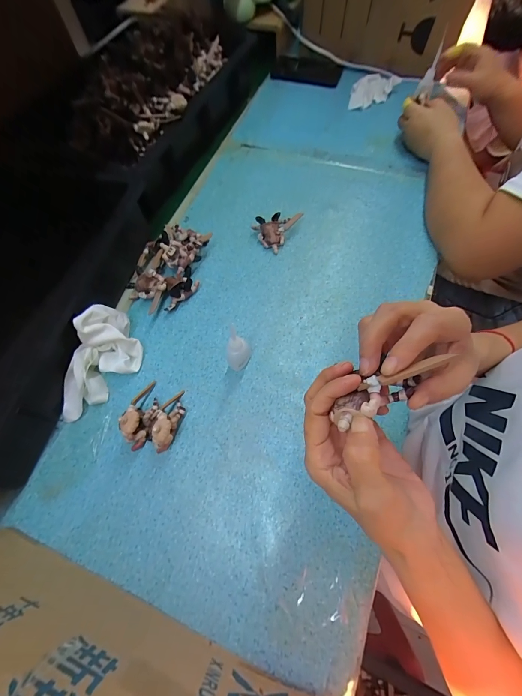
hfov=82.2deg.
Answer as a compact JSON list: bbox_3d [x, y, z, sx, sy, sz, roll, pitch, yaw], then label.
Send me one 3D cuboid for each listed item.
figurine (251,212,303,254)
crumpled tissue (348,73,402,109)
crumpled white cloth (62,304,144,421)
[{"bbox_3d":[0.021,-0.202,0.490,0.057,0.033,0.077,28,70,13],"label":"figurine"},{"bbox_3d":[0.236,-0.549,0.639,0.073,0.024,0.108,35,72,16],"label":"crumpled tissue"},{"bbox_3d":[-0.209,0.020,0.377,0.064,0.073,0.146,30,71,14],"label":"crumpled white cloth"}]

